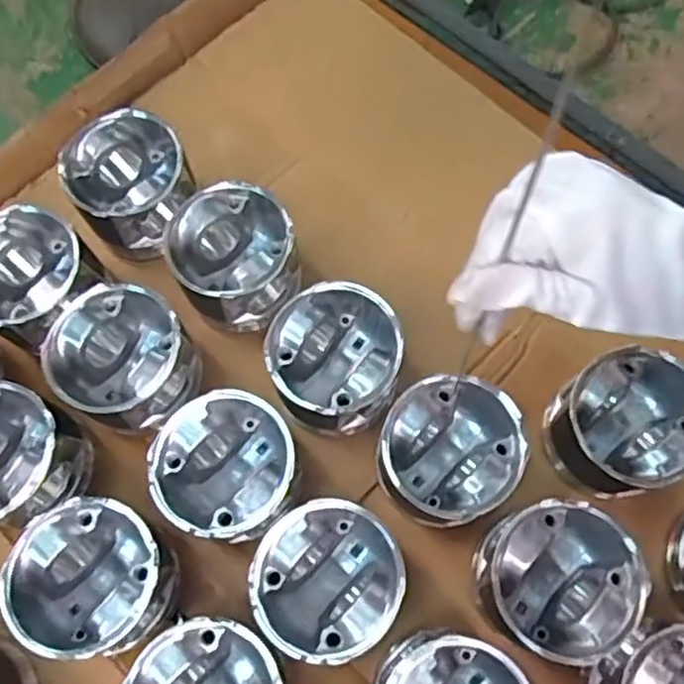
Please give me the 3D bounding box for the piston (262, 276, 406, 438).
[{"bbox_3d":[-0.003,0.015,0.507,0.093,0.076,0.097,-1,71,2],"label":"piston"}]

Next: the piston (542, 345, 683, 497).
[{"bbox_3d":[0.203,0.060,0.493,0.104,0.079,0.093,-28,72,-8],"label":"piston"}]

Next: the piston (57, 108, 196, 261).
[{"bbox_3d":[-0.166,-0.126,0.560,0.093,0.077,0.089,-1,71,2],"label":"piston"}]

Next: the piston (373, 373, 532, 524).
[{"bbox_3d":[0.073,0.078,0.490,0.096,0.087,0.089,-1,71,2],"label":"piston"}]

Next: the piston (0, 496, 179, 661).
[{"bbox_3d":[-0.161,0.152,0.456,0.090,0.080,0.090,0,75,1],"label":"piston"}]

